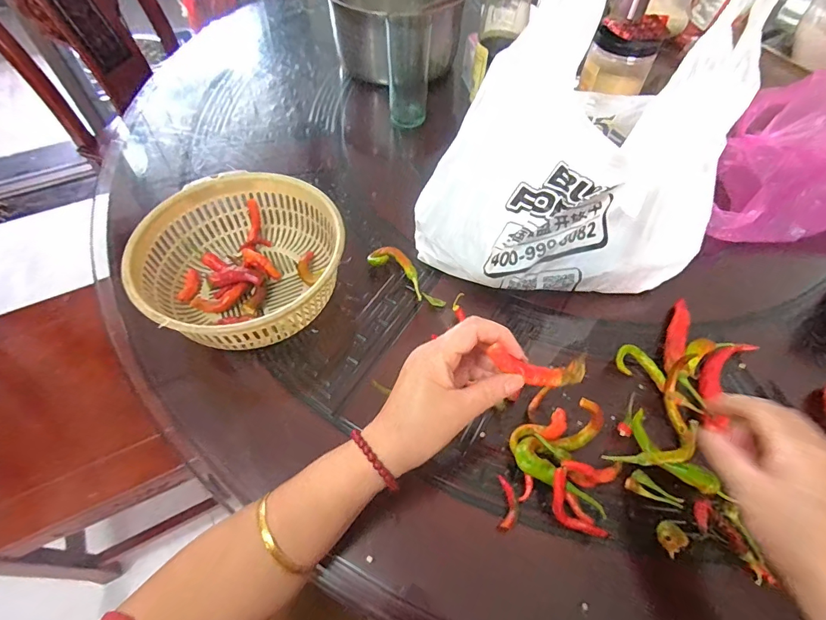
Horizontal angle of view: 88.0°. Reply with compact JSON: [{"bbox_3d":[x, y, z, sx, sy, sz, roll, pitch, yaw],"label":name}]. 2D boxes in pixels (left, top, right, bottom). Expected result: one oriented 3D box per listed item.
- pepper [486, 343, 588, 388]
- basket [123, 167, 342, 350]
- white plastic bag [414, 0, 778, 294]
[{"bbox_3d":[0.087,0.040,0.299,0.073,0.013,0.023,11,55,-14],"label":"pepper"},{"bbox_3d":[-0.164,-0.044,0.430,0.188,0.080,0.185,0,56,-1],"label":"basket"},{"bbox_3d":[0.144,-0.136,0.386,0.271,0.267,0.141,-6,57,-5],"label":"white plastic bag"}]

